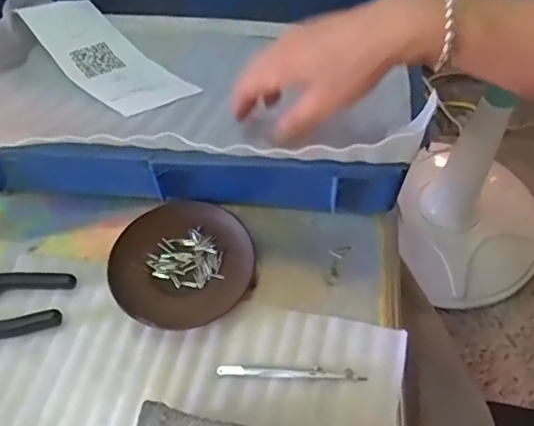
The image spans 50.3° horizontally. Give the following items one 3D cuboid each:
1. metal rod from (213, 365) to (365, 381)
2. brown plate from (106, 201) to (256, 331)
[{"bbox_3d":[0.018,0.118,0.420,0.107,0.004,0.009,1,58,3],"label":"metal rod"},{"bbox_3d":[-0.071,0.039,0.469,0.113,0.013,0.114,-1,58,2],"label":"brown plate"}]

